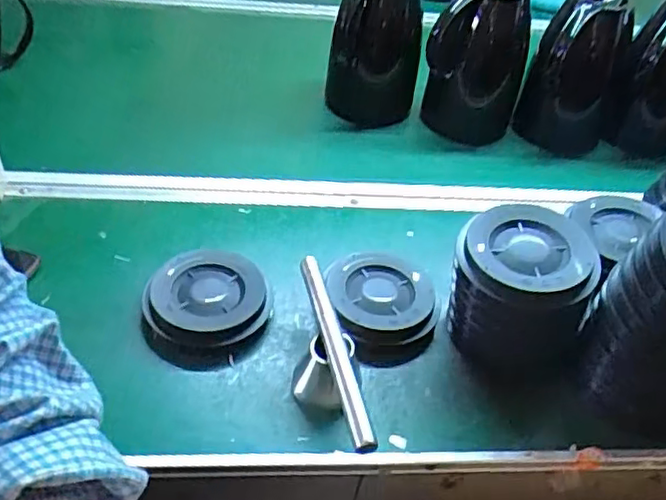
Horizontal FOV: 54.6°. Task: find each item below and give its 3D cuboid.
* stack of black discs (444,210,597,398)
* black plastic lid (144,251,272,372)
[{"bbox_3d":[0.172,0.040,0.608,0.127,0.129,0.110,21,44,15],"label":"stack of black discs"},{"bbox_3d":[-0.121,0.053,0.619,0.115,0.035,0.126,4,42,-3],"label":"black plastic lid"}]

